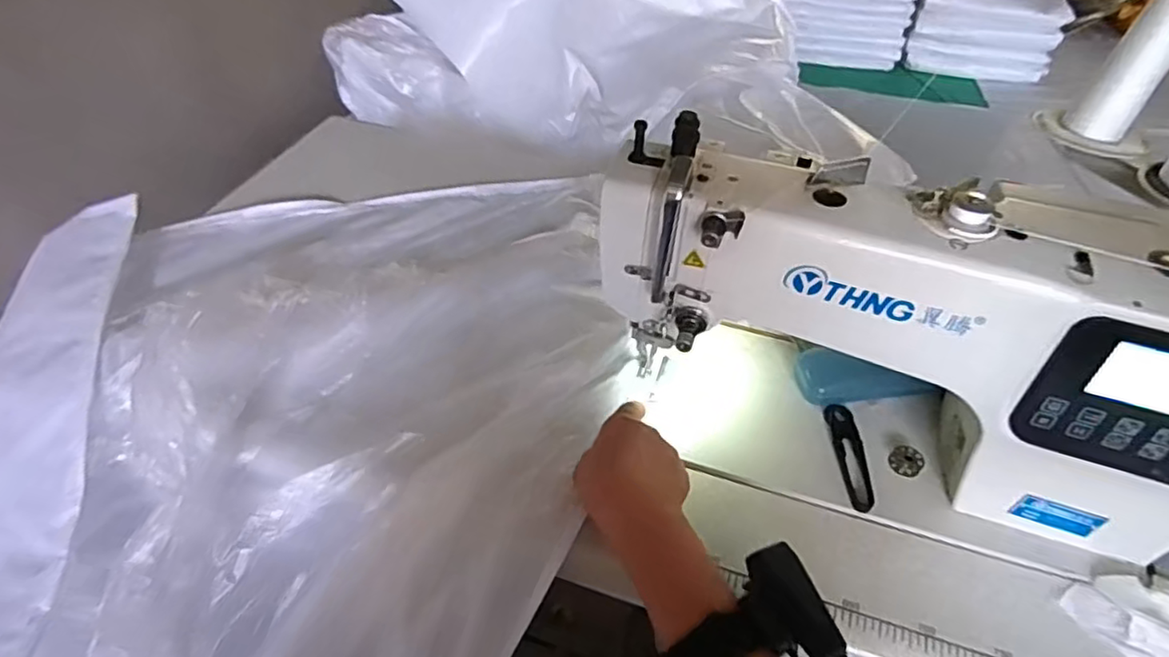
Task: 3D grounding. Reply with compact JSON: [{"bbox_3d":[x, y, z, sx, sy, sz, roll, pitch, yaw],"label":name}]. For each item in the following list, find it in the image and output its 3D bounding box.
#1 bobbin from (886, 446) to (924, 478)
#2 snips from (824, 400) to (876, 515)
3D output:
[{"bbox_3d":[0.274,0.112,0.541,0.026,0.014,0.023,35,55,28],"label":"bobbin"},{"bbox_3d":[0.228,0.107,0.545,0.024,0.008,0.104,1,46,1],"label":"snips"}]

